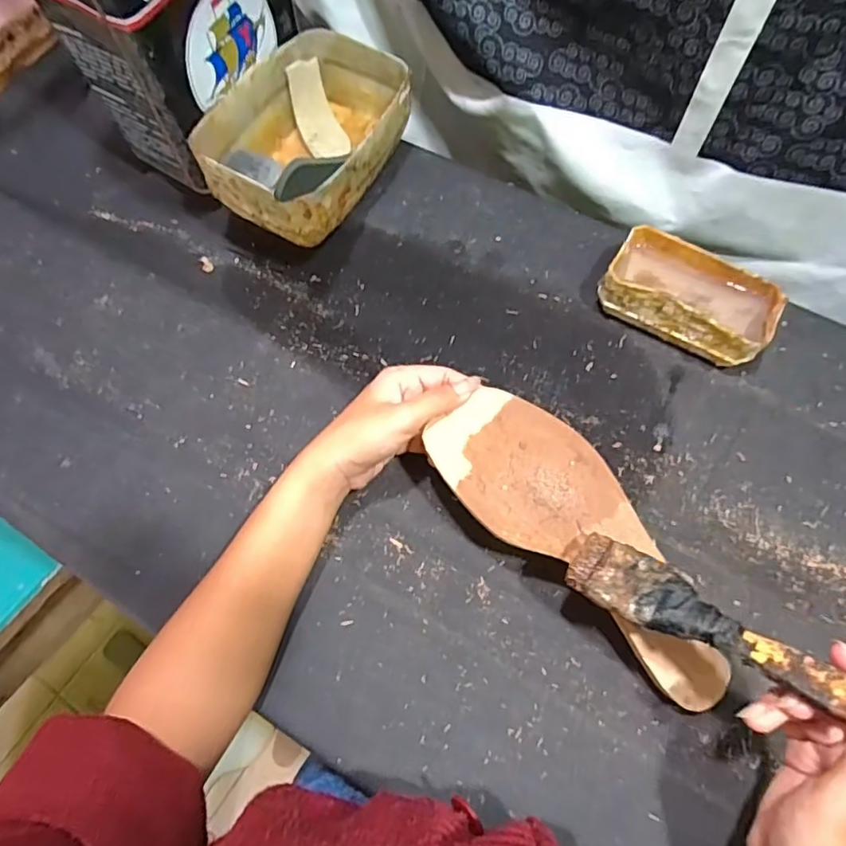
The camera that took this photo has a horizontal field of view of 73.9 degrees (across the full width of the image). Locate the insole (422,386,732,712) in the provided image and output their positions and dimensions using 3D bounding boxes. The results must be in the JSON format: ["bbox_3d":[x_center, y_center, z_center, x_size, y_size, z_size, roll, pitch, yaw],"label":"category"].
[{"bbox_3d":[0.103,0.073,0.348,0.080,0.012,0.230,-40,83,-14],"label":"insole"}]

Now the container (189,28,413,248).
[{"bbox_3d":[-0.095,-0.245,0.479,0.127,0.075,0.188,26,71,11],"label":"container"}]

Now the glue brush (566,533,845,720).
[{"bbox_3d":[0.140,0.098,0.284,0.134,0.007,0.037,24,69,33],"label":"glue brush"}]

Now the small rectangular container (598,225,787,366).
[{"bbox_3d":[0.206,-0.097,0.437,0.127,0.043,0.075,30,72,12],"label":"small rectangular container"}]

